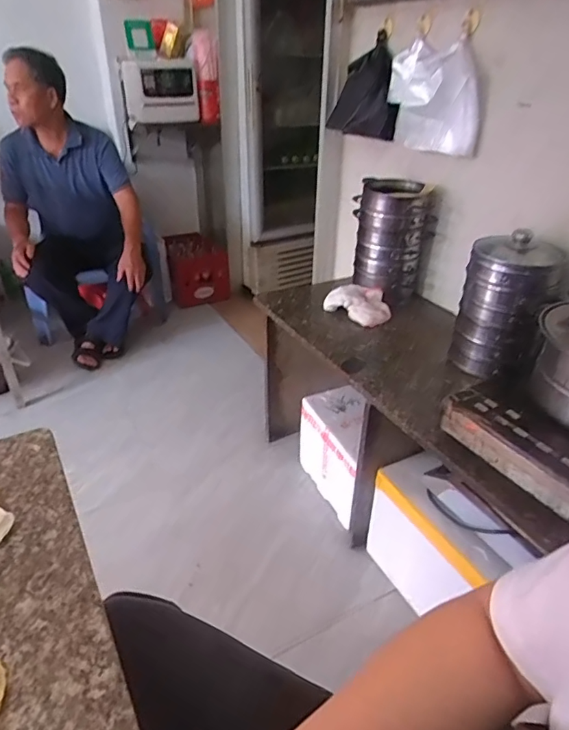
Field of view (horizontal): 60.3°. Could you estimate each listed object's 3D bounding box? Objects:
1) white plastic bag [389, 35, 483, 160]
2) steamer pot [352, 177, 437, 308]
[{"bbox_3d":[0.370,-0.669,1.220,0.091,0.245,0.394,-3,29,-20],"label":"white plastic bag"},{"bbox_3d":[0.284,-0.330,1.348,0.172,0.310,0.203,1,32,-2],"label":"steamer pot"}]

